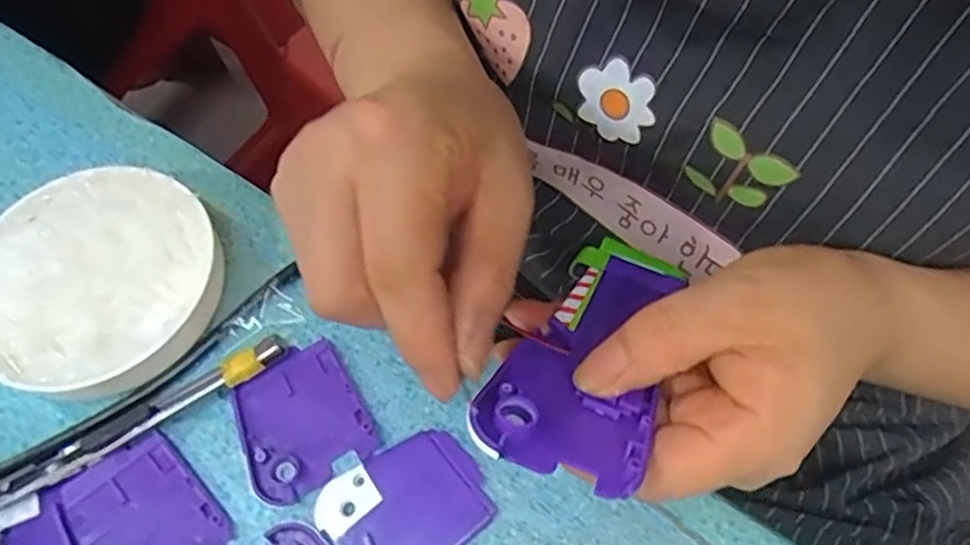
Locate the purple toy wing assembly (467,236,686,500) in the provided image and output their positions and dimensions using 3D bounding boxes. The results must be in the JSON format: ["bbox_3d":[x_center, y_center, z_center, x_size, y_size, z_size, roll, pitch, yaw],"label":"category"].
[{"bbox_3d":[0.039,0.024,0.241,0.049,0.014,0.116,23,42,13],"label":"purple toy wing assembly"}]

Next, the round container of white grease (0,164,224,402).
[{"bbox_3d":[-0.171,0.005,0.315,0.103,0.026,0.103,-1,63,1],"label":"round container of white grease"}]

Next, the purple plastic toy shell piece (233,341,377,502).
[{"bbox_3d":[-0.079,0.061,0.297,0.051,0.004,0.057,-28,66,-13],"label":"purple plastic toy shell piece"}]

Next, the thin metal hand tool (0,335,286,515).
[{"bbox_3d":[-0.143,0.062,0.294,0.126,0.011,0.013,-29,66,-13],"label":"thin metal hand tool"}]

